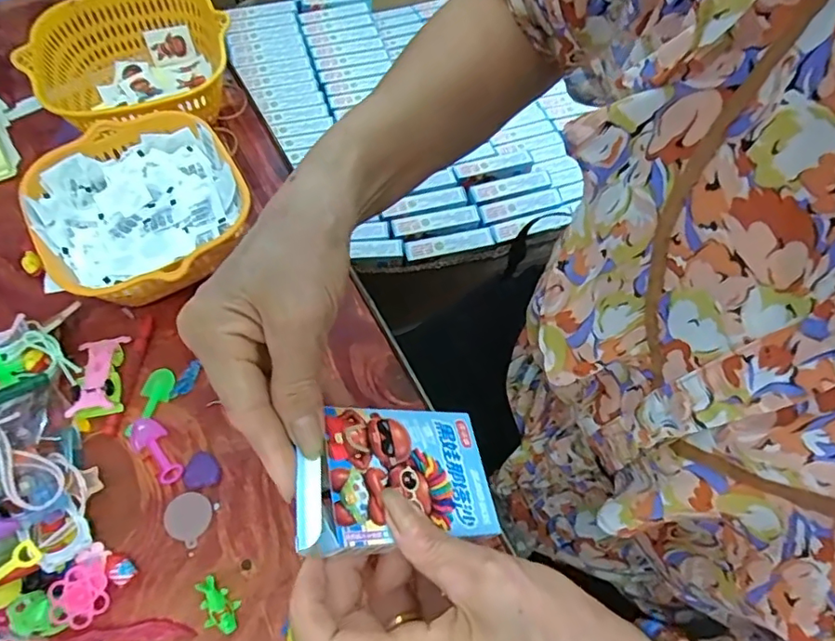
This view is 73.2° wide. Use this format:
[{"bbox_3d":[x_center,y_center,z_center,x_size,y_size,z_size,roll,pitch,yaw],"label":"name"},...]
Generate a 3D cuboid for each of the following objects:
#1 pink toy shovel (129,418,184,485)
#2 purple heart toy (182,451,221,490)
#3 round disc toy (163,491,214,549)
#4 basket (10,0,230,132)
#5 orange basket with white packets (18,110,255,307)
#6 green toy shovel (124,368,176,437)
[{"bbox_3d":[-0.168,0.080,0.358,0.021,0.015,0.048,-39,71,-19],"label":"pink toy shovel"},{"bbox_3d":[-0.139,0.095,0.360,0.023,0.004,0.022,-14,64,-9],"label":"purple heart toy"},{"bbox_3d":[-0.142,0.121,0.347,0.029,0.004,0.028,1,63,-1],"label":"round disc toy"},{"bbox_3d":[-0.231,-0.207,0.473,0.151,0.067,0.143,-34,69,-17],"label":"basket"},{"bbox_3d":[-0.192,-0.070,0.408,0.133,0.065,0.145,-29,68,-16],"label":"orange basket with white packets"},{"bbox_3d":[-0.177,0.054,0.376,0.023,0.004,0.046,9,63,3],"label":"green toy shovel"}]

